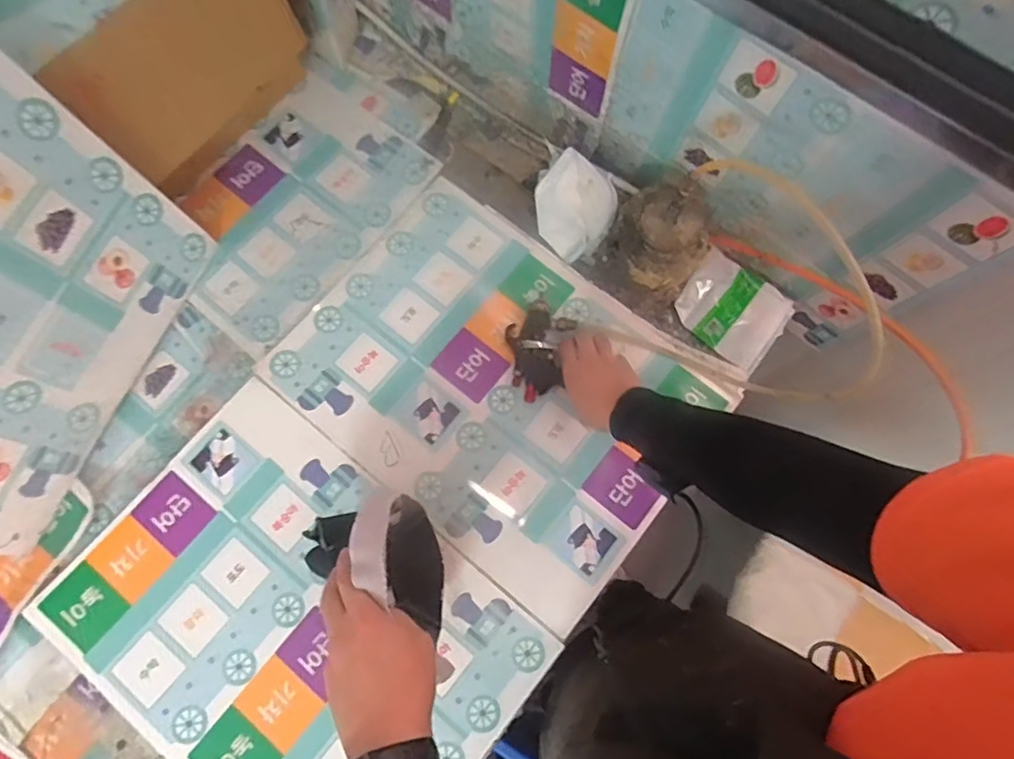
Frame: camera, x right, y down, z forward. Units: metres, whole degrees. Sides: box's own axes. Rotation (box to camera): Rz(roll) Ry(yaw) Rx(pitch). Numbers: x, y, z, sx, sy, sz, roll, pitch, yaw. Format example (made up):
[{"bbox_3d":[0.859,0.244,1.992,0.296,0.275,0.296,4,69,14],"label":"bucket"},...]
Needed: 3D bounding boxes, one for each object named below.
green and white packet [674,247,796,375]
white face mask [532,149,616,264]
[{"bbox_3d":[0.318,-0.099,0.813,0.148,0.034,0.127,43,80,10],"label":"green and white packet"},{"bbox_3d":[0.096,-0.248,0.822,0.113,0.061,0.117,0,76,0],"label":"white face mask"}]

